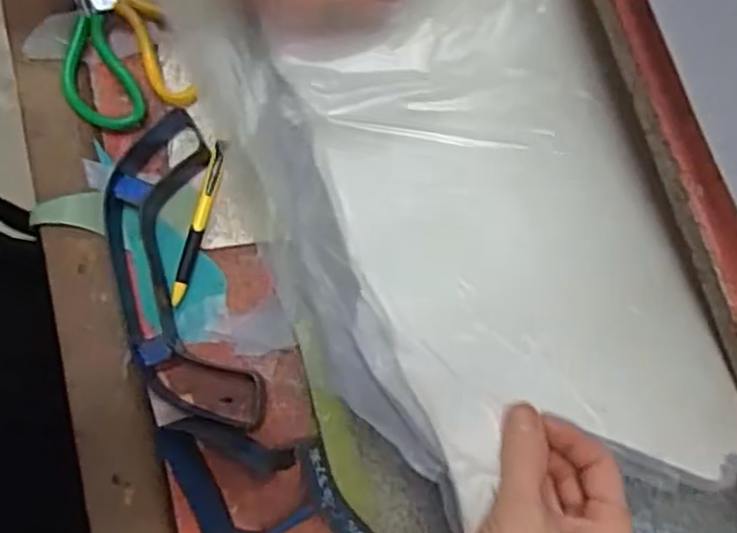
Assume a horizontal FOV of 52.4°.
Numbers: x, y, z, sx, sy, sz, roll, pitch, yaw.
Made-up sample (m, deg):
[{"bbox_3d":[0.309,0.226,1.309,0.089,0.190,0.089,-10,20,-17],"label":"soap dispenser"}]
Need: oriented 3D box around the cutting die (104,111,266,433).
[{"bbox_3d":[-0.142,0.008,0.543,0.086,0.030,0.234,-14,78,-2],"label":"cutting die"}]

